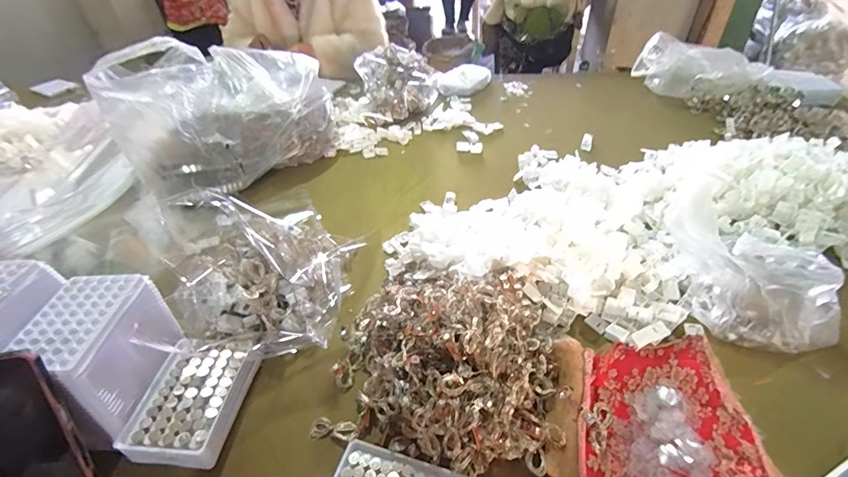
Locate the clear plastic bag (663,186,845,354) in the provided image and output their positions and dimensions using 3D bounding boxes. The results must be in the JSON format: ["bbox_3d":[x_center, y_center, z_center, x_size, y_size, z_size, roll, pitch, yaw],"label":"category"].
[{"bbox_3d":[0.387,0.049,0.495,0.213,0.111,0.096,29,51,32],"label":"clear plastic bag"}]

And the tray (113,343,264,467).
[{"bbox_3d":[-0.252,0.183,0.453,0.094,0.043,0.126,3,42,7],"label":"tray"}]

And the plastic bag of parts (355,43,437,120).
[{"bbox_3d":[-0.061,-0.376,0.999,0.193,0.131,0.109,-8,42,-5],"label":"plastic bag of parts"}]

